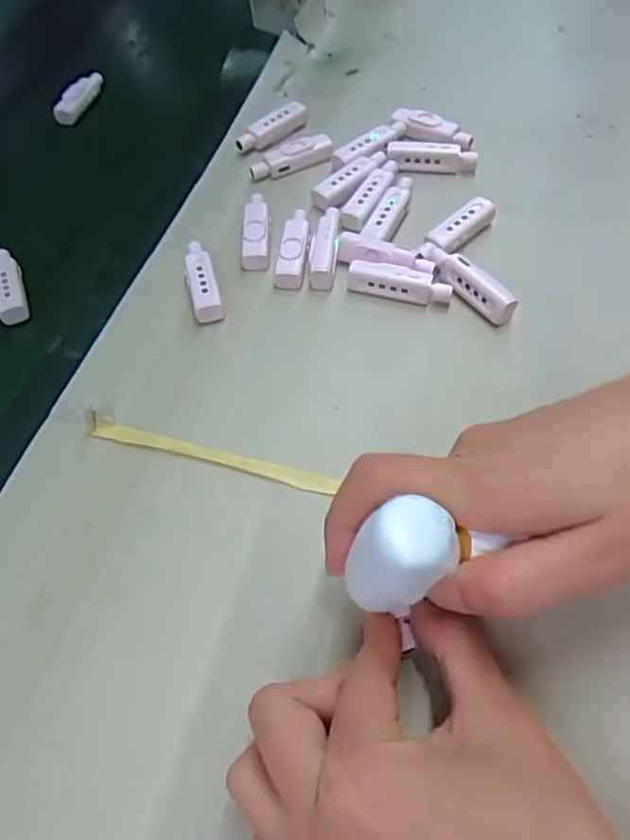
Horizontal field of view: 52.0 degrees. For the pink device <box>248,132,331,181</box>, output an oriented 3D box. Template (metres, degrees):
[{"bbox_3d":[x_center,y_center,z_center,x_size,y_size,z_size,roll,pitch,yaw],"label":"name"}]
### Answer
[{"bbox_3d":[-0.015,-0.170,0.422,0.055,0.019,0.014,-20,57,-9],"label":"pink device"}]

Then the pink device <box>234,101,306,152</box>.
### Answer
[{"bbox_3d":[-0.029,-0.198,0.440,0.013,0.015,0.055,37,66,25],"label":"pink device"}]

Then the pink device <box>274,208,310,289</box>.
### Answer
[{"bbox_3d":[-0.012,-0.100,0.377,0.016,0.016,0.053,2,56,6],"label":"pink device"}]

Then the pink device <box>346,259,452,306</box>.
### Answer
[{"bbox_3d":[0.046,-0.074,0.353,0.056,0.016,0.013,14,58,14],"label":"pink device"}]

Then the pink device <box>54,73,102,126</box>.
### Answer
[{"bbox_3d":[-0.184,-0.251,0.502,0.017,0.016,0.047,14,57,13],"label":"pink device"}]

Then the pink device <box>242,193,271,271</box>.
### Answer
[{"bbox_3d":[-0.034,-0.112,0.386,0.016,0.016,0.054,-4,56,2],"label":"pink device"}]

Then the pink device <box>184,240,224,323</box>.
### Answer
[{"bbox_3d":[-0.064,-0.077,0.367,0.016,0.016,0.054,-15,56,-5],"label":"pink device"}]

